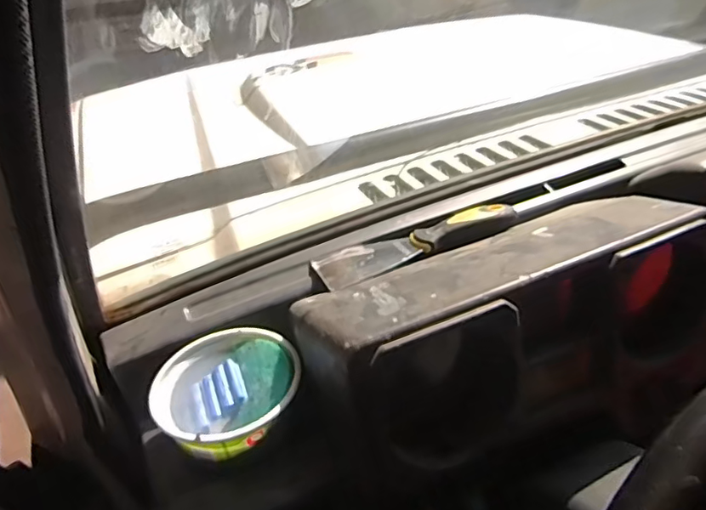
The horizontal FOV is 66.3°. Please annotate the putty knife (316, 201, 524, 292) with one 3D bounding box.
[{"bbox_3d":[0.060,-0.011,0.513,0.195,0.028,0.059,-18,42,-18],"label":"putty knife"}]

